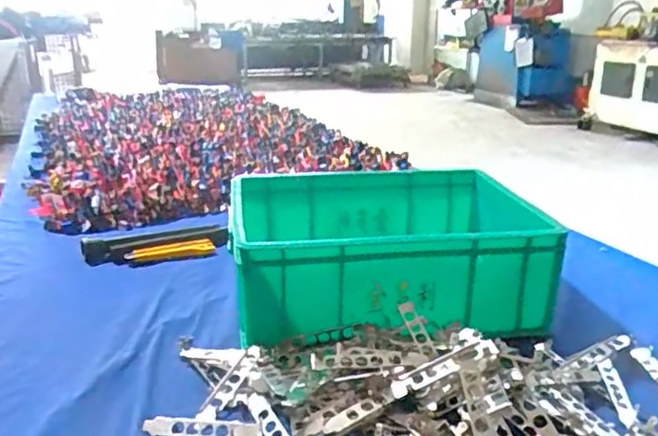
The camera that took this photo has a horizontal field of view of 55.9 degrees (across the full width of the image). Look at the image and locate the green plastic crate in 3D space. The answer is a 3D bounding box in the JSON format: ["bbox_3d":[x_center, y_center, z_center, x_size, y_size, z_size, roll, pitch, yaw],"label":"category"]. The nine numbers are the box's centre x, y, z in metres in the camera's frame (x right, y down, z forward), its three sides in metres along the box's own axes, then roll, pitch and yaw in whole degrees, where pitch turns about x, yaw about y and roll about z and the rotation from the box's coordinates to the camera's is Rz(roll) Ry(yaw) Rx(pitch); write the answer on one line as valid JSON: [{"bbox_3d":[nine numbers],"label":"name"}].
[{"bbox_3d":[0.076,0.035,0.877,0.420,0.127,0.320,-4,19,-12],"label":"green plastic crate"}]

